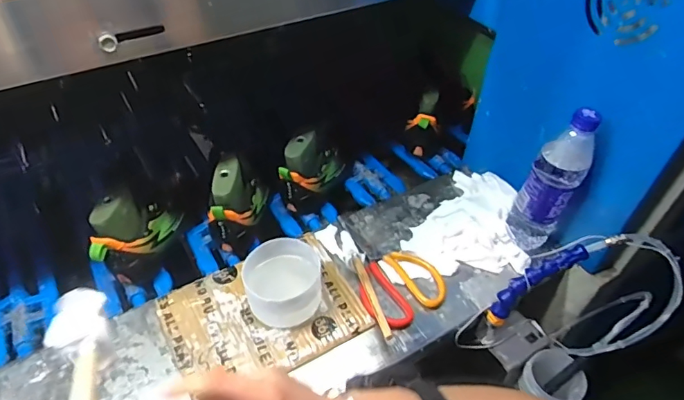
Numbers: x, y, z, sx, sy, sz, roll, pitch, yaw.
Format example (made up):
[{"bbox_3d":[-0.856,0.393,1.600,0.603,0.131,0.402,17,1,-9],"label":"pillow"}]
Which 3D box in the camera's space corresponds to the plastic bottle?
[{"bbox_3d":[0.293,-0.024,0.650,0.073,0.223,0.058,23,49,20],"label":"plastic bottle"}]

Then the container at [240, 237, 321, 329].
[{"bbox_3d":[-0.070,0.110,0.582,0.096,0.074,0.092,1,45,-1],"label":"container"}]

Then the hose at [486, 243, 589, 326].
[{"bbox_3d":[0.239,0.105,0.586,0.034,0.149,0.027,28,26,-38],"label":"hose"}]

